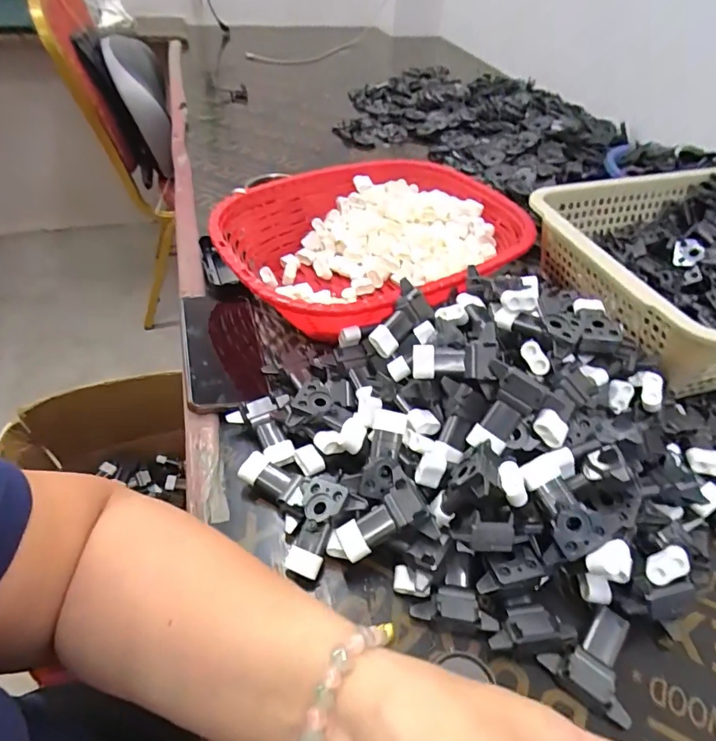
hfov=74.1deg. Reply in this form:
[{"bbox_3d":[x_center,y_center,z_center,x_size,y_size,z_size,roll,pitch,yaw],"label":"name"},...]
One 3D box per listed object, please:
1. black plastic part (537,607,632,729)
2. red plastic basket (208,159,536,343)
[{"bbox_3d":[0.157,0.185,0.308,0.052,0.011,0.057,34,53,27],"label":"black plastic part"},{"bbox_3d":[0.022,-0.145,0.565,0.350,0.083,0.268,-22,51,-24],"label":"red plastic basket"}]

